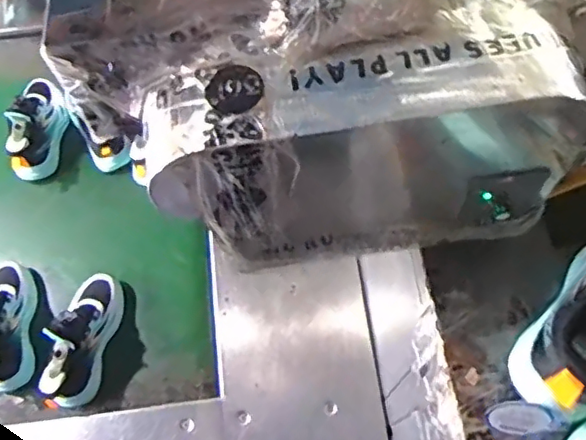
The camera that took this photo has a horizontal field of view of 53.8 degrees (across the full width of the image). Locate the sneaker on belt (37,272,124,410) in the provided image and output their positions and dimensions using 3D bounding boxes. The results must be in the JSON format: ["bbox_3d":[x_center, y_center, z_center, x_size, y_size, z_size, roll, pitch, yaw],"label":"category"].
[{"bbox_3d":[-0.330,0.183,0.907,0.068,0.108,0.213,3,67,5],"label":"sneaker on belt"}]

